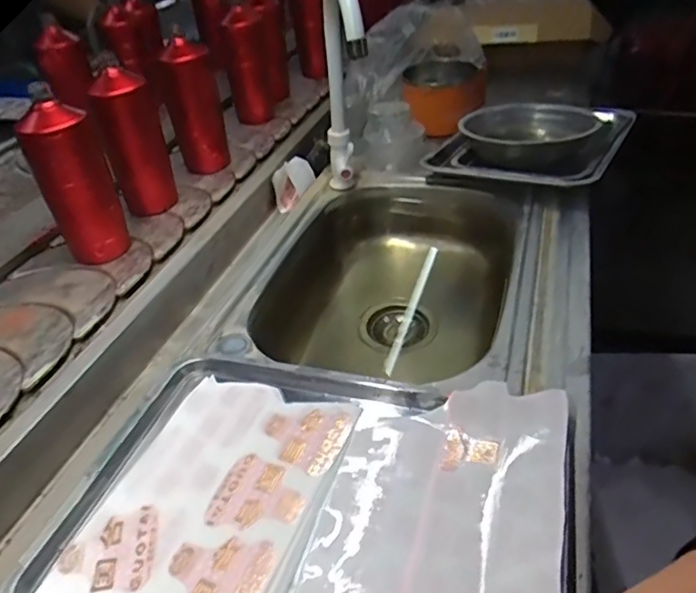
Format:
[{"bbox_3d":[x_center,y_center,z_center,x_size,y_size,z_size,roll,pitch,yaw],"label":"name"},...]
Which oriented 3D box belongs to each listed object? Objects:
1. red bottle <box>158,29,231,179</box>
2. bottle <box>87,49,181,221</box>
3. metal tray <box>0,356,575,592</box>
[{"bbox_3d":[-0.243,-0.300,0.899,0.062,0.202,0.062,-28,43,-25],"label":"red bottle"},{"bbox_3d":[-0.297,-0.215,0.800,0.064,0.200,0.072,12,41,20],"label":"bottle"},{"bbox_3d":[-0.030,0.167,0.451,0.380,0.023,0.280,7,40,15],"label":"metal tray"}]

